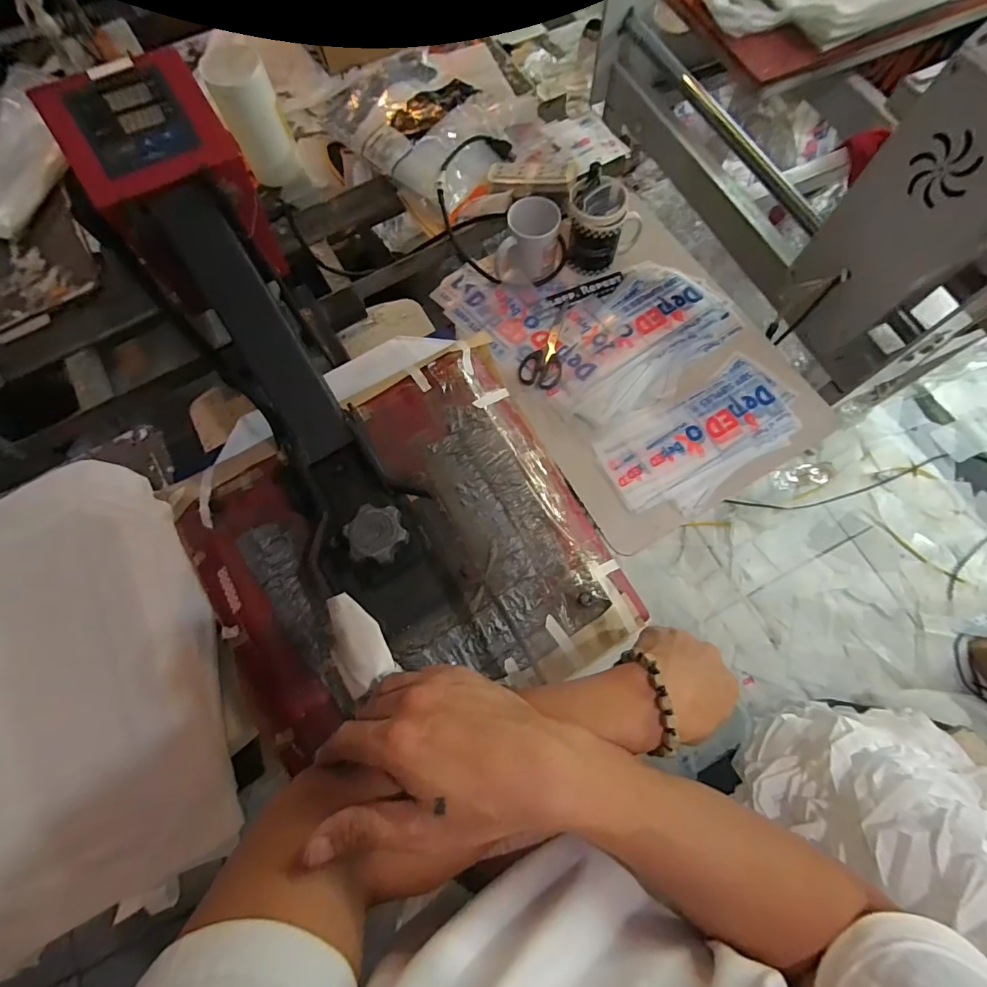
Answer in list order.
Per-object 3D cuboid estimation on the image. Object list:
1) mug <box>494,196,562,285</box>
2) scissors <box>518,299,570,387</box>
[{"bbox_3d":[0.057,-0.395,0.724,0.102,0.102,0.080,8,72,4],"label":"mug"},{"bbox_3d":[0.083,-0.238,0.728,0.064,0.009,0.155,10,72,5],"label":"scissors"}]

